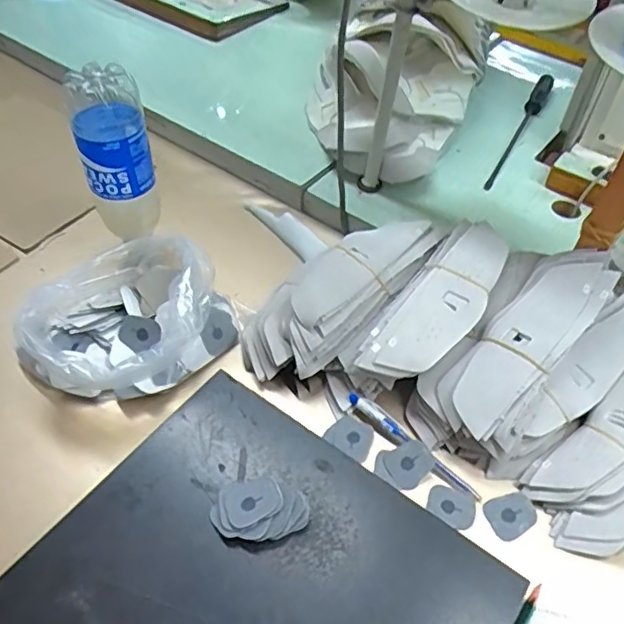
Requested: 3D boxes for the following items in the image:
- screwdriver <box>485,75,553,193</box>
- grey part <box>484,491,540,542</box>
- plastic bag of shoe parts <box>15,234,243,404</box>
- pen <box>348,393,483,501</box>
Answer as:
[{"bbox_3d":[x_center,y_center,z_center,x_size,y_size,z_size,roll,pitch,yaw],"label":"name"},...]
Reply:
[{"bbox_3d":[0.283,-0.248,0.789,0.022,0.019,0.276,23,53,16],"label":"screwdriver"},{"bbox_3d":[0.162,0.165,0.478,0.038,0.006,0.033,-18,53,-16],"label":"grey part"},{"bbox_3d":[-0.168,0.006,0.542,0.147,0.077,0.169,28,55,20],"label":"plastic bag of shoe parts"},{"bbox_3d":[0.087,0.114,0.507,0.134,0.015,0.015,36,57,25],"label":"pen"}]

